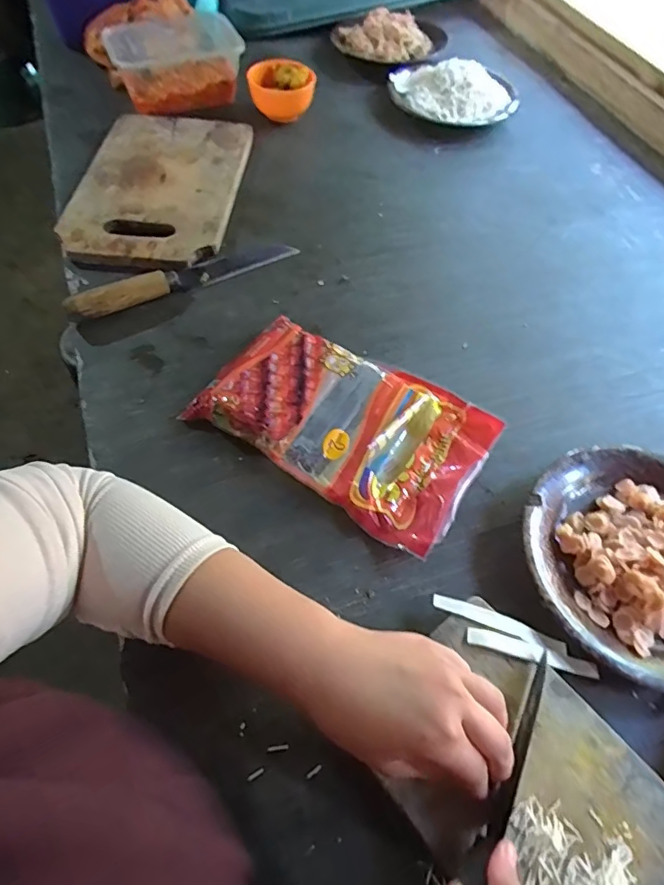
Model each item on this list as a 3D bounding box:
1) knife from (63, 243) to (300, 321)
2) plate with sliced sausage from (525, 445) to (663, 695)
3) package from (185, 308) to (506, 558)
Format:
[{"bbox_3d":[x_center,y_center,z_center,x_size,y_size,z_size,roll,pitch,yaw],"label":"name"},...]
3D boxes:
[{"bbox_3d":[-0.149,-0.175,0.534,0.240,0.018,0.026,-27,64,-19],"label":"knife"},{"bbox_3d":[0.240,0.090,0.396,0.180,0.033,0.182,2,59,-3],"label":"plate with sliced sausage"},{"bbox_3d":[0.011,-0.019,0.446,0.233,0.035,0.142,28,61,12],"label":"package"}]

